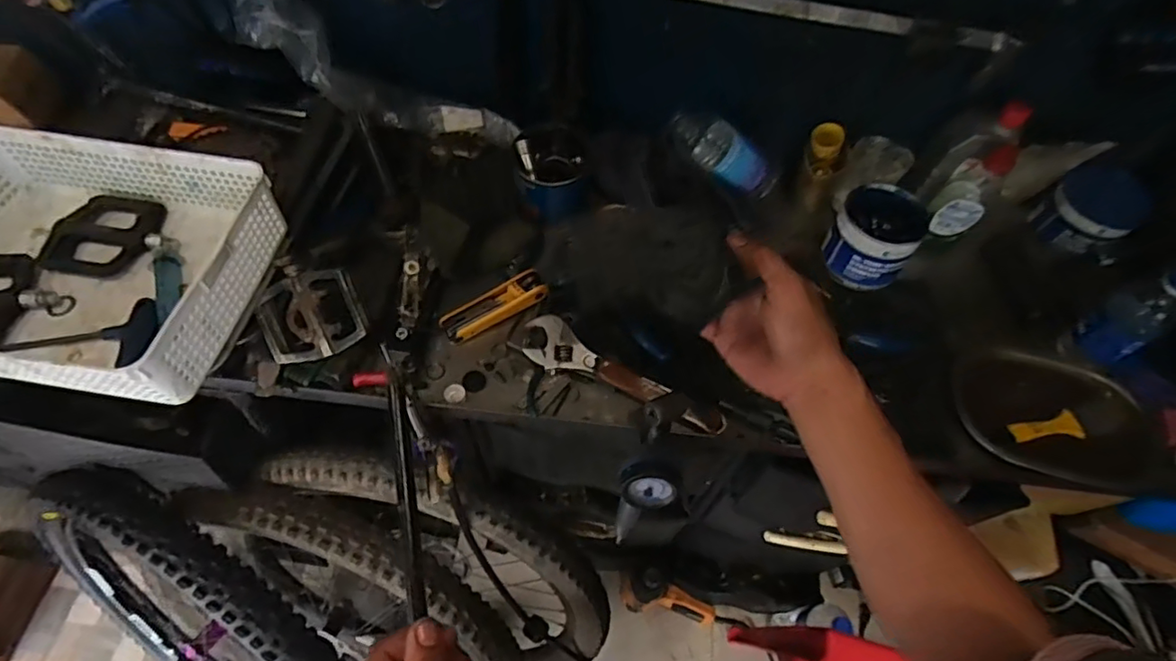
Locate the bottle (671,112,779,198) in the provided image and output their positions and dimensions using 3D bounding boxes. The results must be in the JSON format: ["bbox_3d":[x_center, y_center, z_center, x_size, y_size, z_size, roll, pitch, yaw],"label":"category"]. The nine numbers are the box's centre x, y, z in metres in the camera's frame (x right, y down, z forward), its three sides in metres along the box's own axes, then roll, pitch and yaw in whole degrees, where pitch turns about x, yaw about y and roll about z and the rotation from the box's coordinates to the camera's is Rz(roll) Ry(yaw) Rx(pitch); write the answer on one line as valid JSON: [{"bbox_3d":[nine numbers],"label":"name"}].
[{"bbox_3d":[0.186,-0.228,0.763,0.172,0.044,0.059,28,57,-20],"label":"bottle"}]

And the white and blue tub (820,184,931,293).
[{"bbox_3d":[0.362,-0.119,0.755,0.096,0.087,0.099,0,64,-1],"label":"white and blue tub"}]

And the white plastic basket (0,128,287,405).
[{"bbox_3d":[-0.501,-0.070,0.582,0.327,0.086,0.242,8,64,3],"label":"white plastic basket"}]

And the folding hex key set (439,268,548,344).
[{"bbox_3d":[-0.113,-0.029,0.711,0.128,0.018,0.047,-29,64,-5],"label":"folding hex key set"}]

